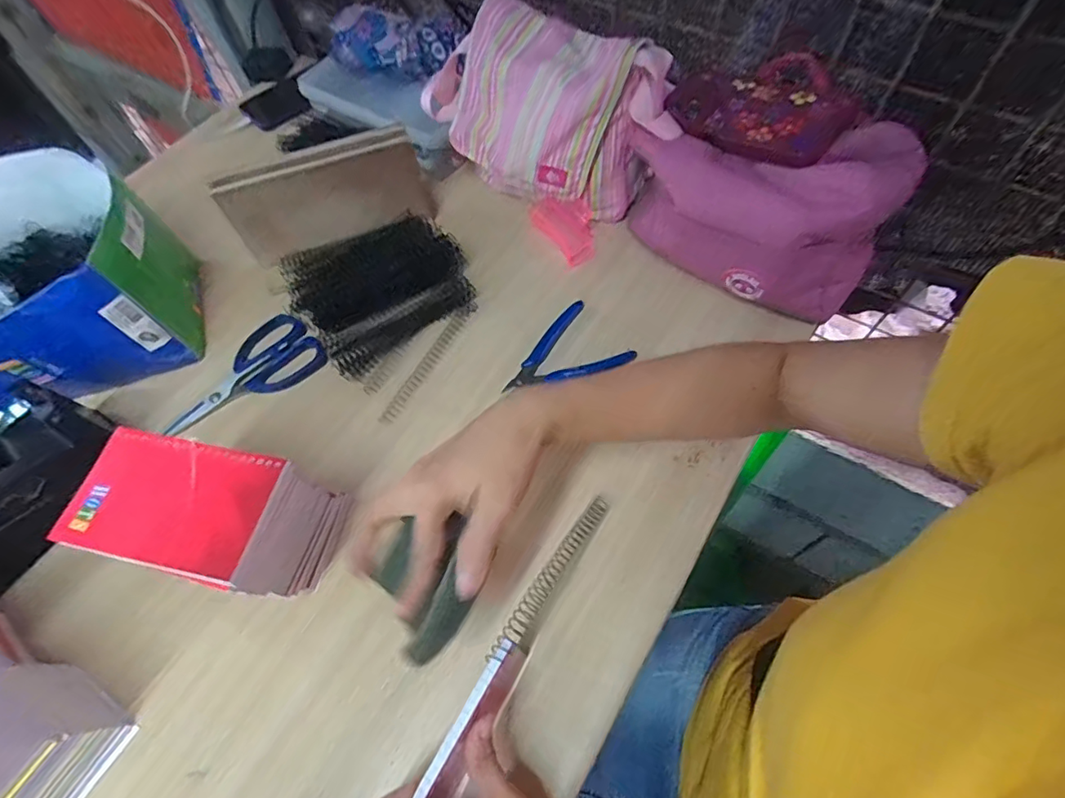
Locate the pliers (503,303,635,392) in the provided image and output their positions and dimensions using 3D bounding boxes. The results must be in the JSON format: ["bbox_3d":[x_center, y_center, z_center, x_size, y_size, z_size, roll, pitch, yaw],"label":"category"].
[{"bbox_3d":[0.026,-0.039,0.509,0.114,0.018,0.085,-33,64,-14],"label":"pliers"}]

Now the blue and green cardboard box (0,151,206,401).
[{"bbox_3d":[-0.468,-0.113,0.510,0.229,0.117,0.226,-29,63,-12],"label":"blue and green cardboard box"}]

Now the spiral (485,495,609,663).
[{"bbox_3d":[0.013,0.135,0.408,0.015,0.019,0.141,31,67,19],"label":"spiral"}]

